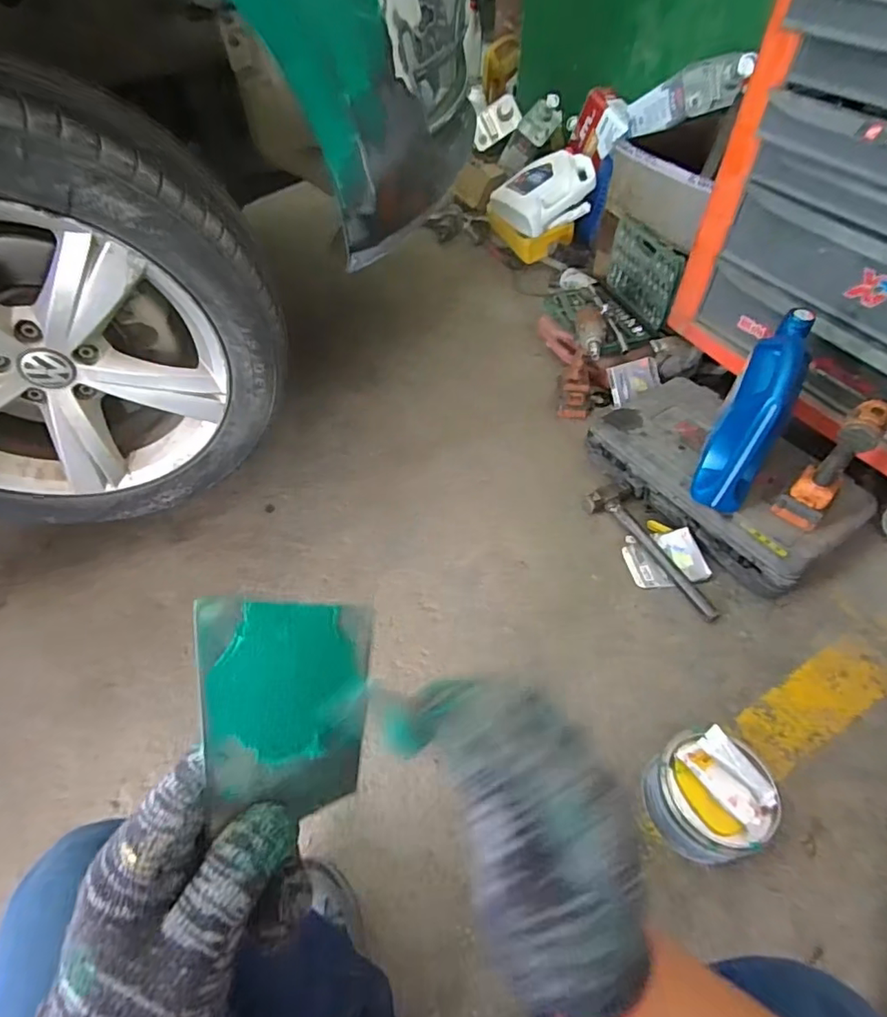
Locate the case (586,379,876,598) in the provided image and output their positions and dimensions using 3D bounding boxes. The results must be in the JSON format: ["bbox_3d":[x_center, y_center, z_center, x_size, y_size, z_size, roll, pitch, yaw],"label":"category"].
[{"bbox_3d":[0.593,-0.091,1.172,0.352,0.124,0.539,-27,57,-22],"label":"case"}]

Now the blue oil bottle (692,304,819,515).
[{"bbox_3d":[0.563,-0.166,0.982,0.098,0.292,0.210,24,55,19],"label":"blue oil bottle"}]

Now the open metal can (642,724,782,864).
[{"bbox_3d":[0.365,0.405,0.760,0.143,0.128,0.144,-1,51,1],"label":"open metal can"}]

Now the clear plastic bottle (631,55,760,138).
[{"bbox_3d":[0.578,-1.000,1.317,0.103,0.109,0.307,-35,28,-28],"label":"clear plastic bottle"}]

